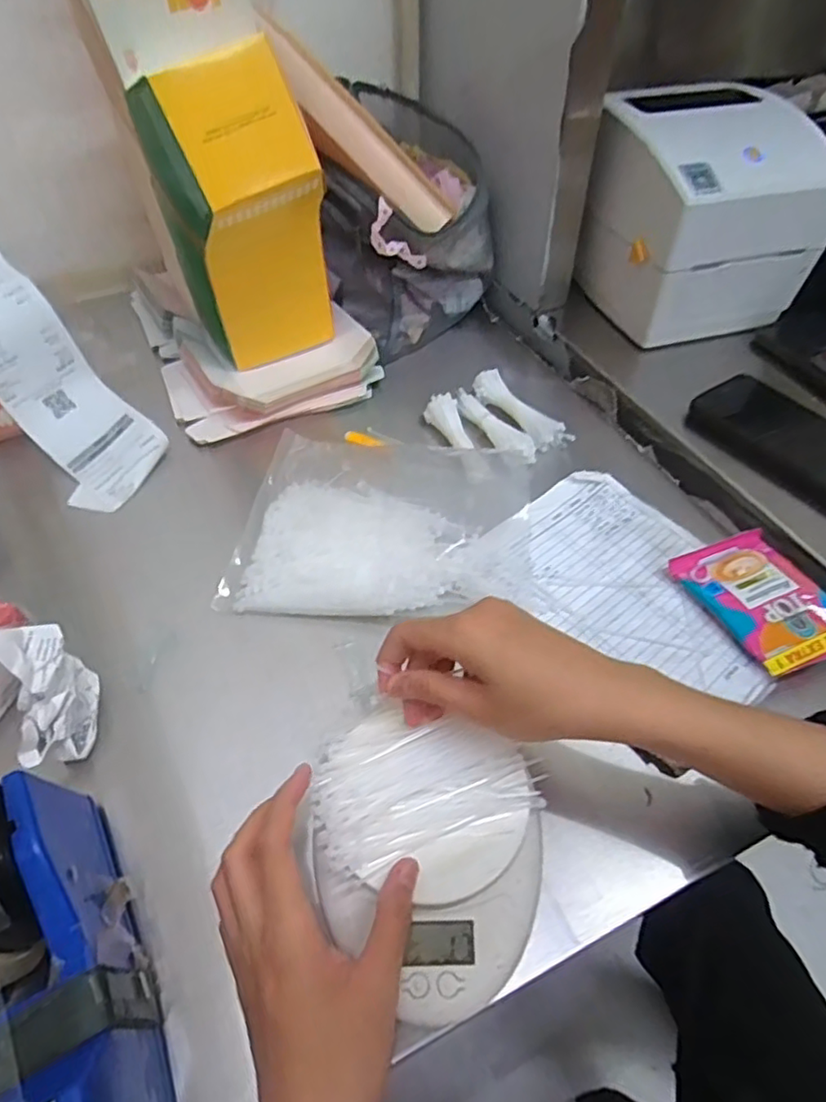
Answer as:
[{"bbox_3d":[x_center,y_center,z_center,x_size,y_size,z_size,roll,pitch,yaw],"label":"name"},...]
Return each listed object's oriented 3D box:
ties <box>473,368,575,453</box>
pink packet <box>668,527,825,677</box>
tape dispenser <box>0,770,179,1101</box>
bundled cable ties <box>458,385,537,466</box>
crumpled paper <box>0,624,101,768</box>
[{"bbox_3d":[0.096,-0.131,0.583,0.029,0.023,0.111,-30,56,-23],"label":"ties"},{"bbox_3d":[0.242,0.031,0.439,0.082,0.017,0.107,-21,53,-17],"label":"pink packet"},{"bbox_3d":[-0.158,0.169,0.267,0.052,0.106,0.157,-21,53,-17],"label":"tape dispenser"},{"bbox_3d":[0.072,-0.119,0.569,0.028,0.020,0.113,-21,53,-16],"label":"bundled cable ties"},{"bbox_3d":[-0.214,0.083,0.377,0.018,0.082,0.057,-18,5,19],"label":"crumpled paper"}]

